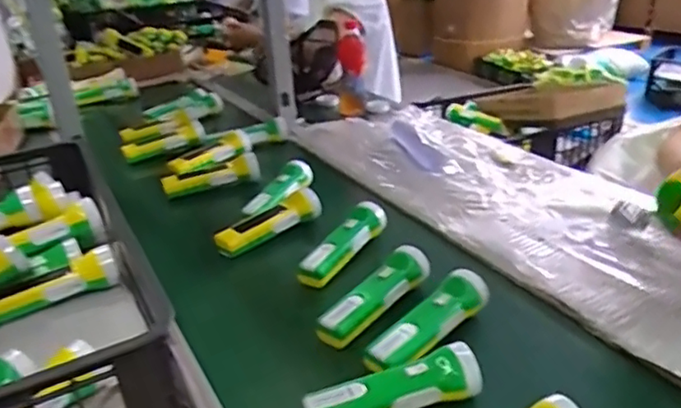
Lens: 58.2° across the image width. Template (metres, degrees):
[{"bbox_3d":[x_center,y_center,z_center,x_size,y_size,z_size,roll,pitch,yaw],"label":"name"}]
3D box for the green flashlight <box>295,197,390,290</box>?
[{"bbox_3d":[0.006,0.056,0.868,0.054,0.039,0.203,12,29,26],"label":"green flashlight"}]

